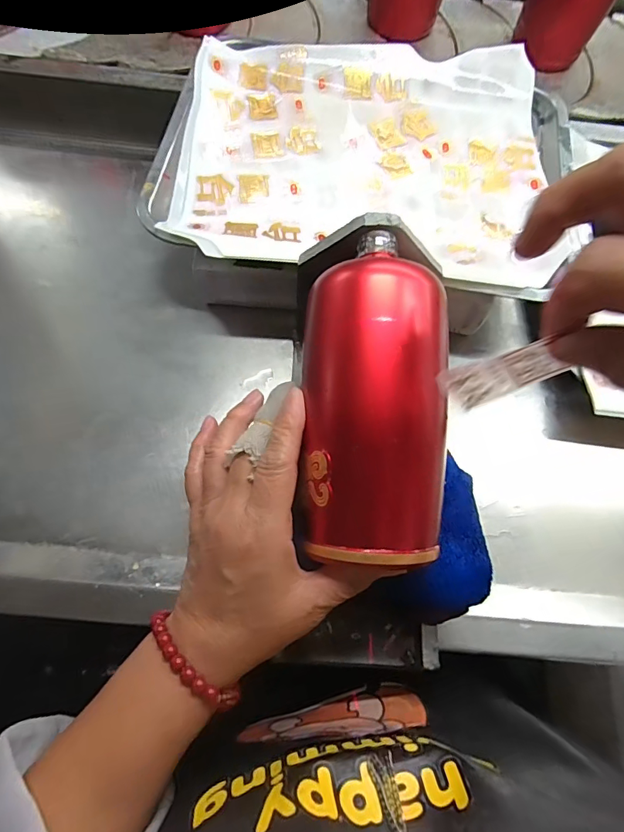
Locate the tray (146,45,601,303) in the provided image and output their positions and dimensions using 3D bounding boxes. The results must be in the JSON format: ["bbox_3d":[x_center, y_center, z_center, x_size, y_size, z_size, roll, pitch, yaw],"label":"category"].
[{"bbox_3d":[0.046,-0.228,0.387,0.342,0.033,0.273,5,70,0],"label":"tray"}]

